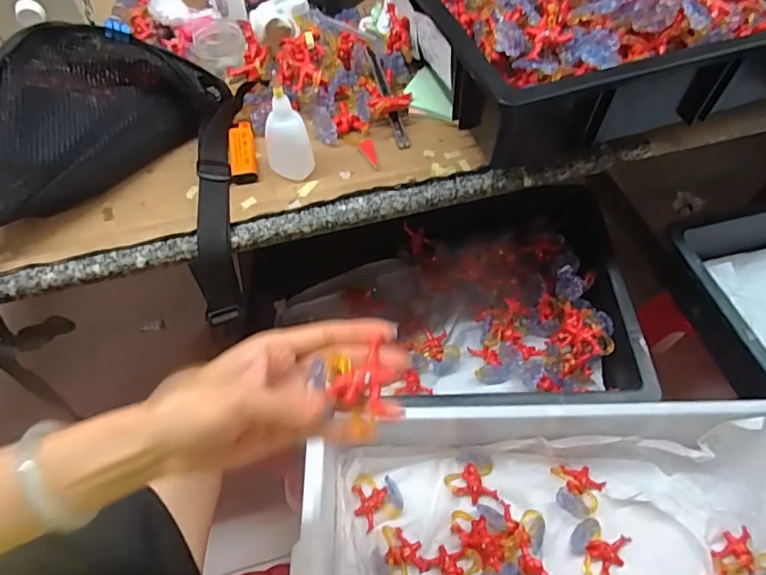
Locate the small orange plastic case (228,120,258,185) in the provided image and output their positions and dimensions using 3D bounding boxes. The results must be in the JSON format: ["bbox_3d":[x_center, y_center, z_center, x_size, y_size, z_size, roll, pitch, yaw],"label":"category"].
[{"bbox_3d":[-0.136,-0.131,0.511,0.025,0.015,0.077,-11,57,-6],"label":"small orange plastic case"}]

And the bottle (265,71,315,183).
[{"bbox_3d":[-0.086,-0.136,0.467,0.038,0.094,0.031,-16,58,-9],"label":"bottle"}]

